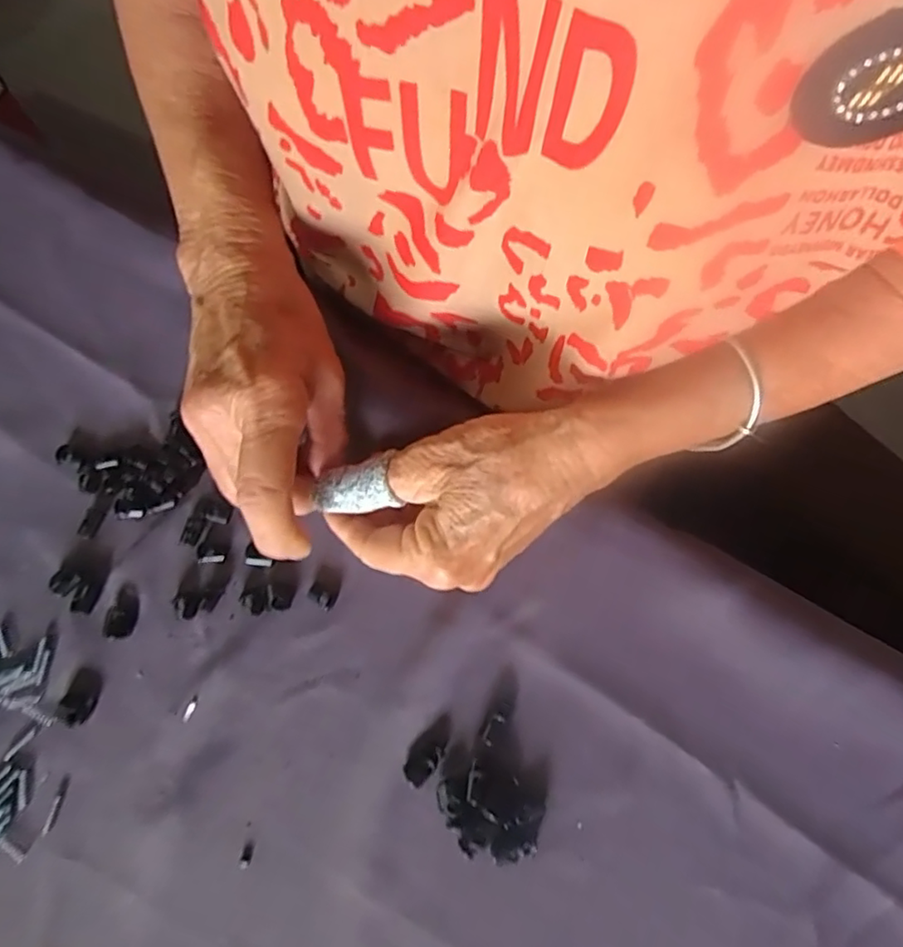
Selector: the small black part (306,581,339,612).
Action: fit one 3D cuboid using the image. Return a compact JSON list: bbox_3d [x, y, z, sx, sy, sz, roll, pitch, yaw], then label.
[{"bbox_3d":[-0.065,0.061,0.309,0.015,0.004,0.012,24,77,5],"label":"small black part"}]

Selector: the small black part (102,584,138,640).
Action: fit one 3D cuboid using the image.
[{"bbox_3d":[-0.162,0.068,0.304,0.014,0.004,0.025,13,76,2],"label":"small black part"}]

